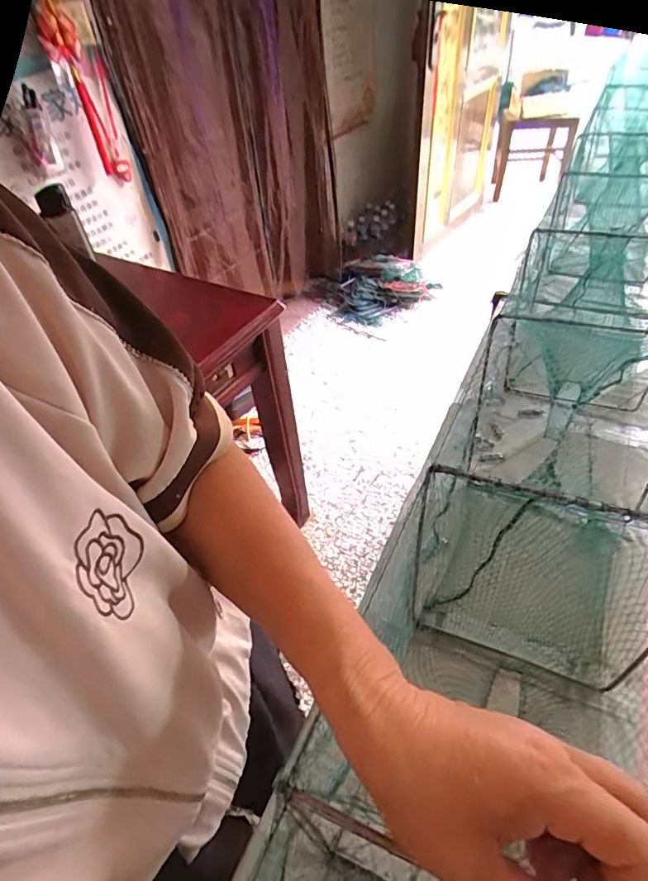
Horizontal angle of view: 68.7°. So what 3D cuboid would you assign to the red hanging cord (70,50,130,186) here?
[{"bbox_3d":[-0.584,-0.837,1.252,0.016,0.278,0.090,28,51,26],"label":"red hanging cord"}]

